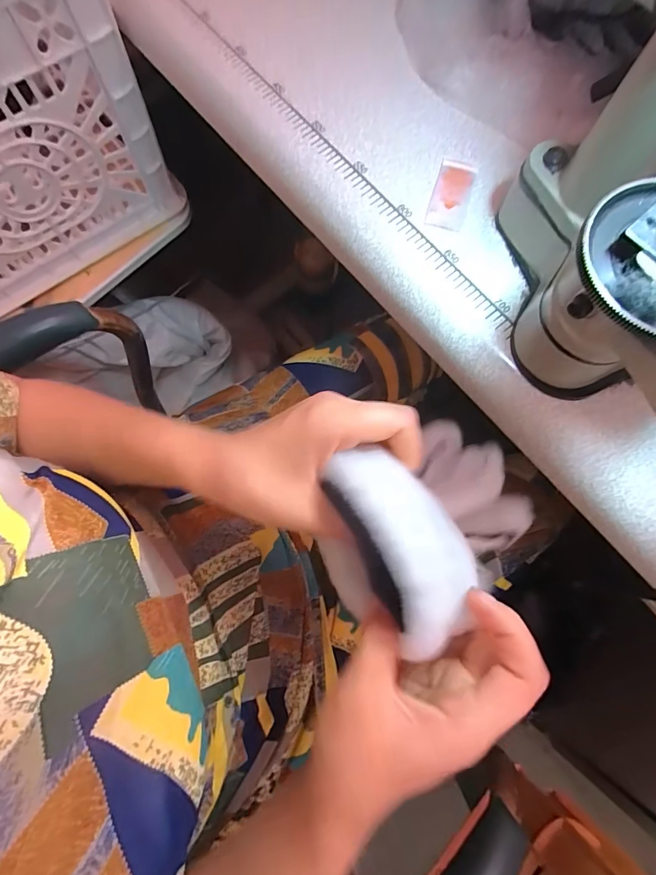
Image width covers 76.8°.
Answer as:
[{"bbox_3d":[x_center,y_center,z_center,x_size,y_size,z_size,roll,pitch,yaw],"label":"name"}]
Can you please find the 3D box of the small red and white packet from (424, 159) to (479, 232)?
[{"bbox_3d":[0.091,-0.179,0.304,0.026,0.004,0.058,18,77,4],"label":"small red and white packet"}]

